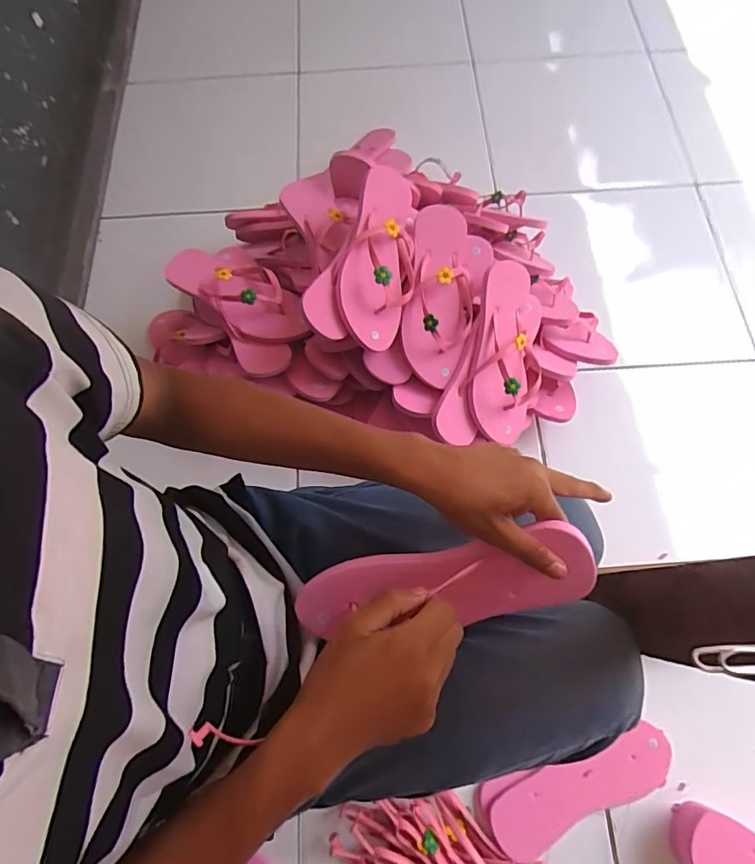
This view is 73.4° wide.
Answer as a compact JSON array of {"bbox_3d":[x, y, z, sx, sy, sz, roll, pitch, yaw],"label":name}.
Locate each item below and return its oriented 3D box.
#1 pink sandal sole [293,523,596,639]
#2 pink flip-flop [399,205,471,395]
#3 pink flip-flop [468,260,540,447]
[{"bbox_3d":[0.047,0.132,0.418,0.249,0.021,0.073,-15,105,16],"label":"pink sandal sole"},{"bbox_3d":[0.086,-0.192,0.704,0.094,0.058,0.253,4,92,3],"label":"pink flip-flop"},{"bbox_3d":[0.182,-0.120,0.708,0.105,0.066,0.230,1,95,3],"label":"pink flip-flop"}]

